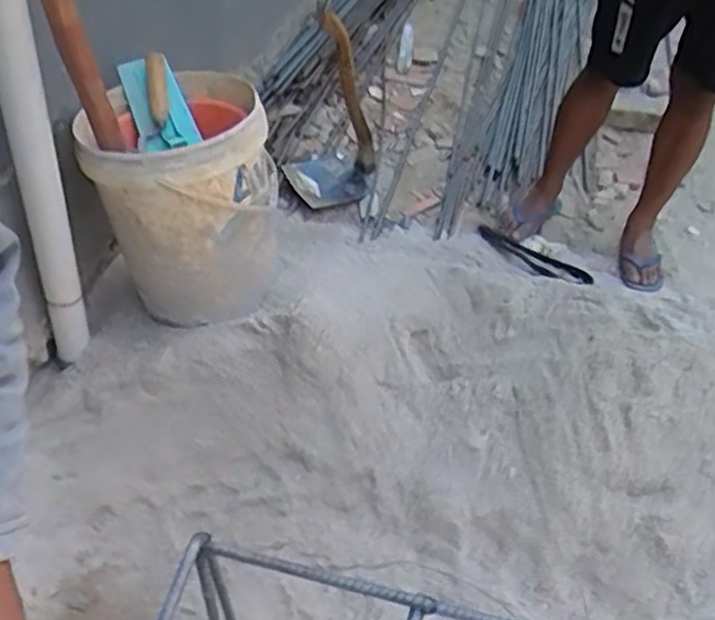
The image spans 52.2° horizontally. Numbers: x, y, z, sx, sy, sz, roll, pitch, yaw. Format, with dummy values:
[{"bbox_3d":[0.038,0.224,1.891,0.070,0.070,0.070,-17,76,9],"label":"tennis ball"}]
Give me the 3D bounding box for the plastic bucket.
[{"bbox_3d":[-0.302,-0.195,1.294,0.301,0.349,0.301,-4,46,-11],"label":"plastic bucket"}]

